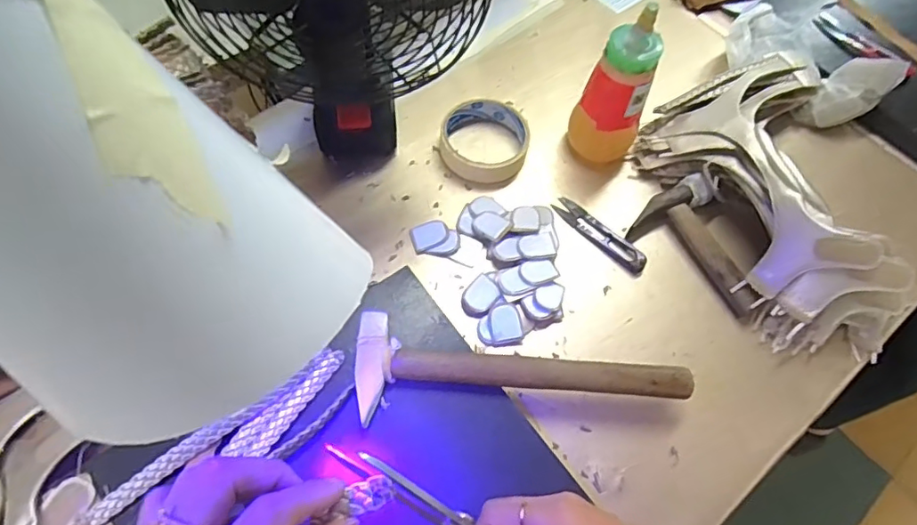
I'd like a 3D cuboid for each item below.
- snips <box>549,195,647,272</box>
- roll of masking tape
[{"bbox_3d":[0.130,-0.027,0.518,0.099,0.010,0.024,42,68,16],"label":"snips"},{"bbox_3d":[0.025,-0.120,0.549,0.086,0.023,0.089,2,63,-3],"label":"roll of masking tape"}]

